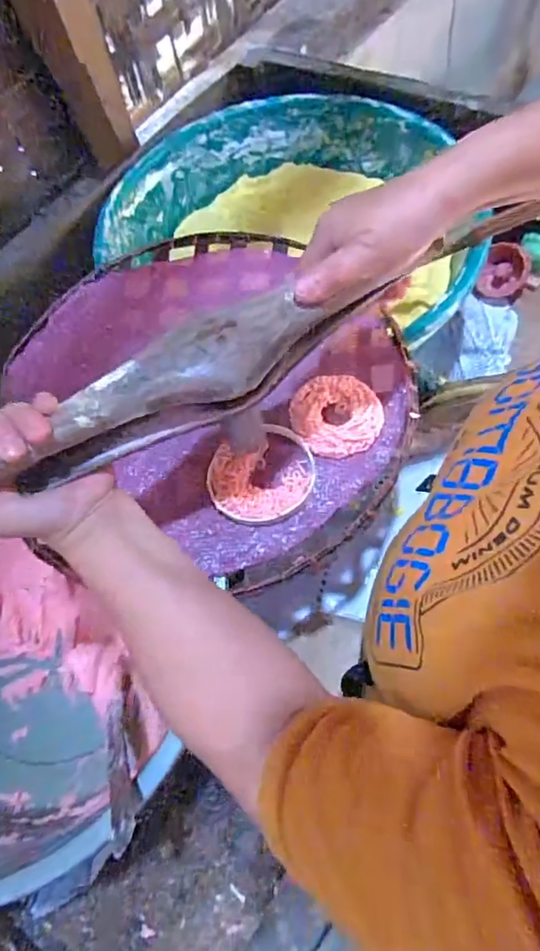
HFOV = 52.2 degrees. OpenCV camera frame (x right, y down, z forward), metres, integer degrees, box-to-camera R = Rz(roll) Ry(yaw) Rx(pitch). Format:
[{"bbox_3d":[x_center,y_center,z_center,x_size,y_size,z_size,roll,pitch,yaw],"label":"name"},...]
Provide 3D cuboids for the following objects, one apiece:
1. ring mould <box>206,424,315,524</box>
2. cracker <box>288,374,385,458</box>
[{"bbox_3d":[-0.007,0.001,0.455,0.088,0.017,0.079,-27,65,-4],"label":"ring mould"},{"bbox_3d":[0.058,-0.053,0.473,0.074,0.019,0.075,-3,66,7],"label":"cracker"}]

